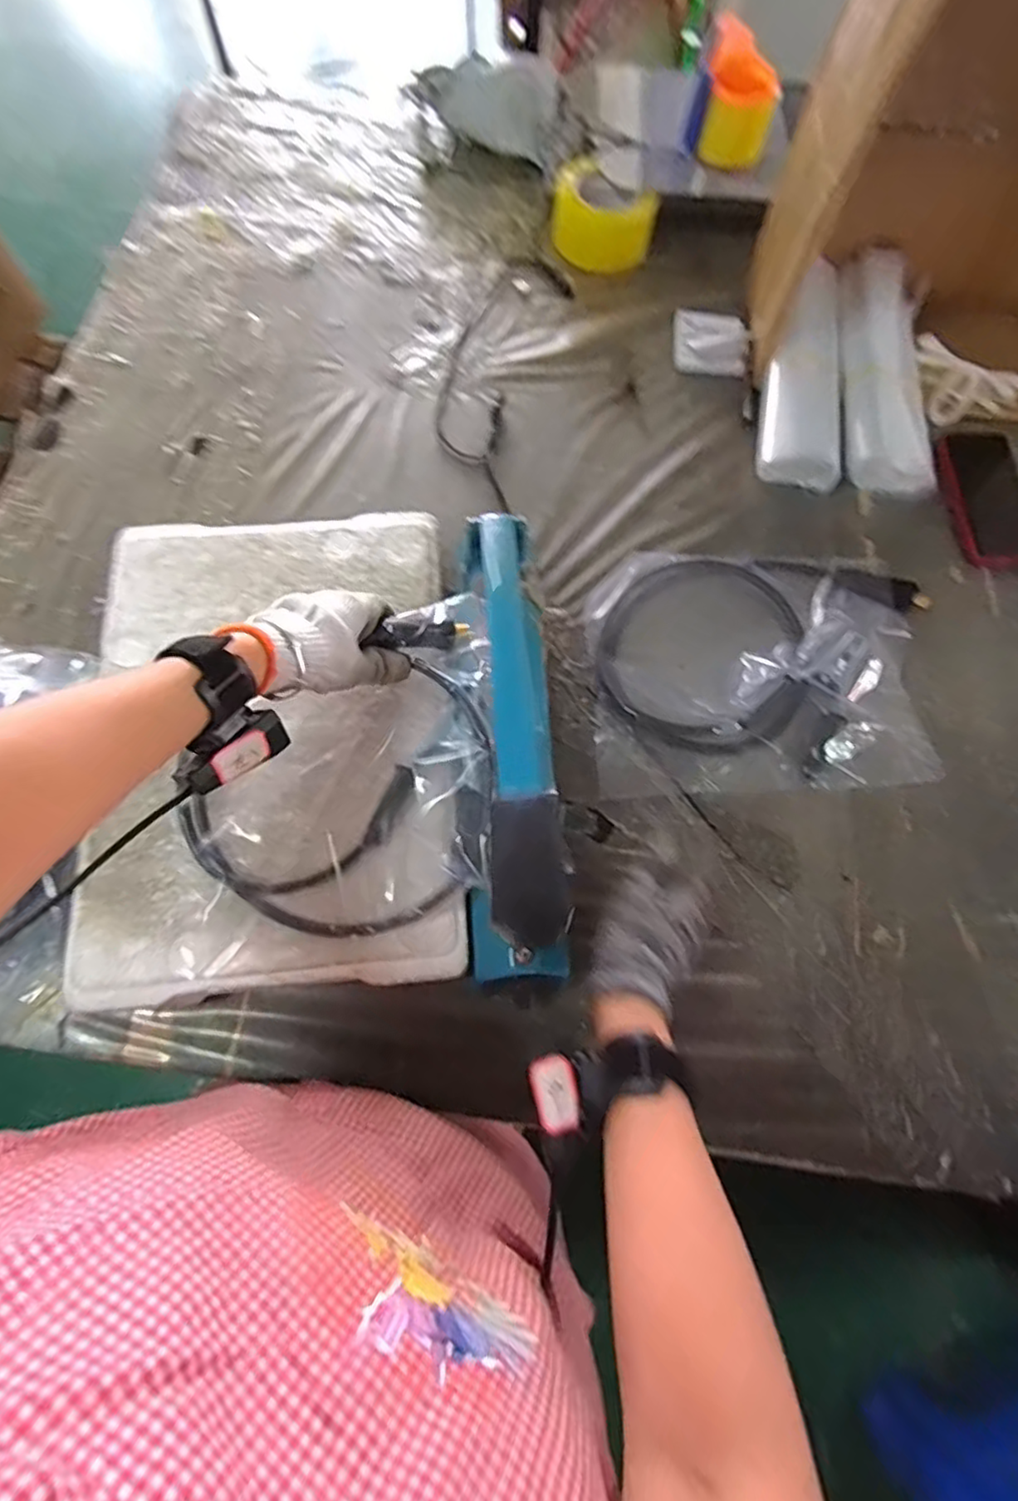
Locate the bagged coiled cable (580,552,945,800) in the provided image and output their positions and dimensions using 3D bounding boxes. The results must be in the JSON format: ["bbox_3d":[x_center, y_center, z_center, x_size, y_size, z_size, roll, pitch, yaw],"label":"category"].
[{"bbox_3d":[0.234,-0.083,0.622,0.306,0.027,0.243,-2,69,-3],"label":"bagged coiled cable"}]

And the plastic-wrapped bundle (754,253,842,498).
[{"bbox_3d":[0.326,-0.418,0.716,0.090,0.030,0.263,10,83,1],"label":"plastic-wrapped bundle"}]

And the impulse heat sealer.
[{"bbox_3d":[-0.004,-0.029,0.472,0.063,0.134,0.357,-1,71,-3],"label":"impulse heat sealer"}]

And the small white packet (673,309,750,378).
[{"bbox_3d":[0.234,-0.480,0.762,0.080,0.025,0.095,8,69,0],"label":"small white packet"}]

